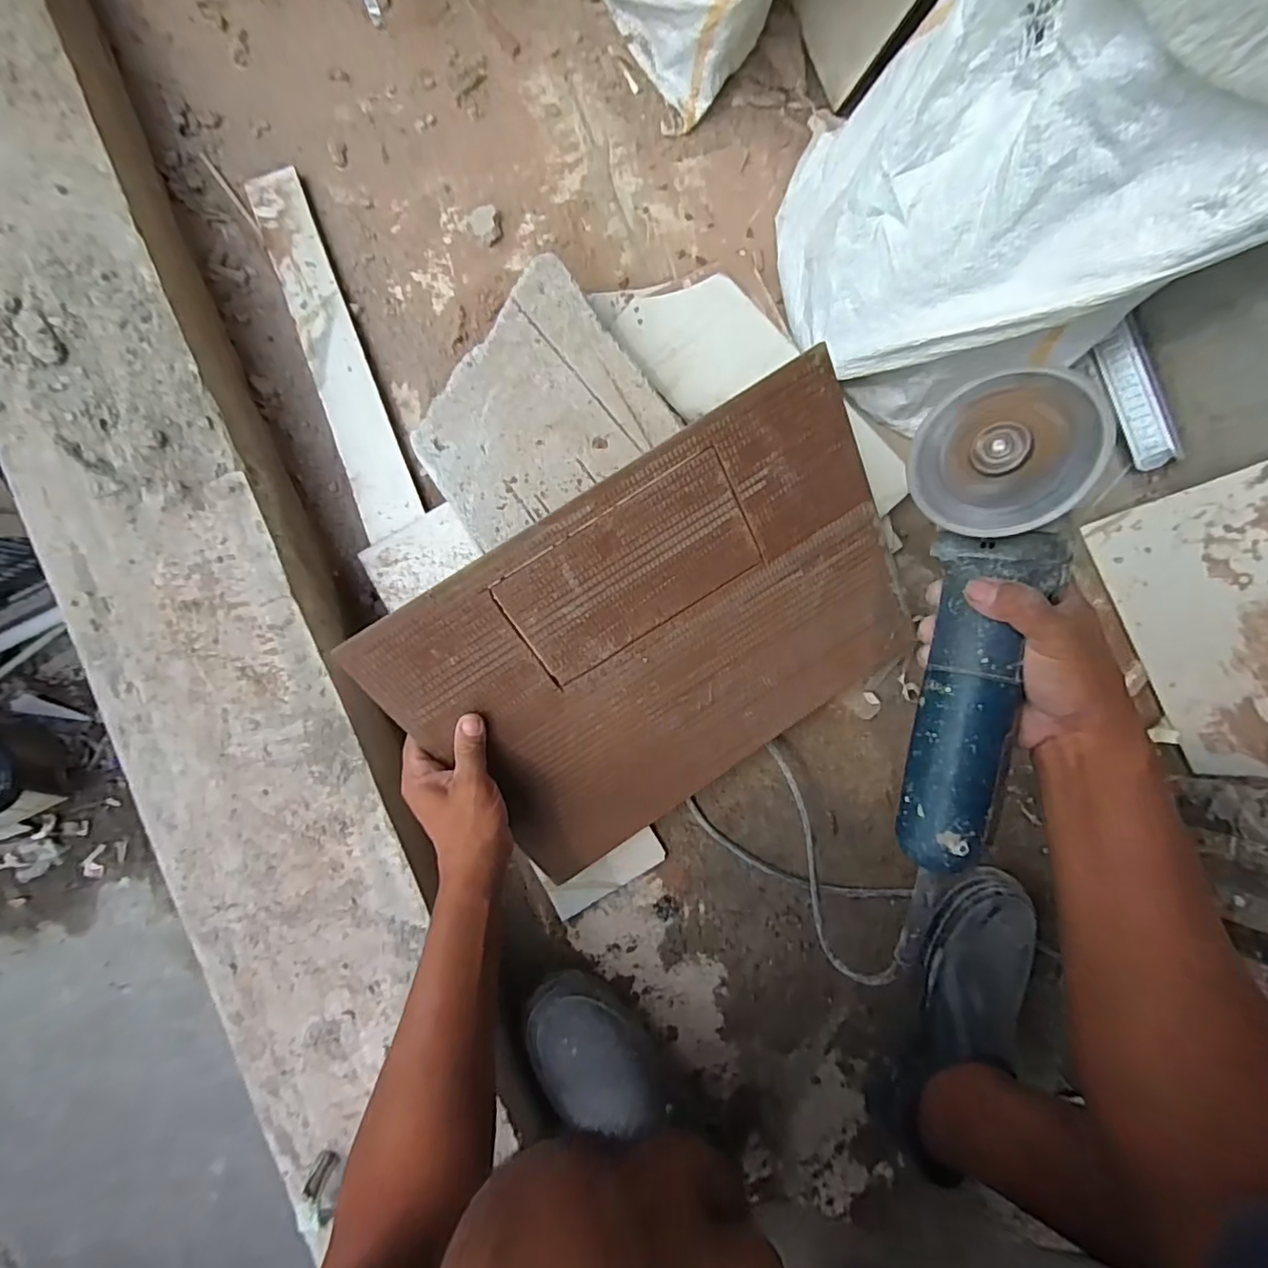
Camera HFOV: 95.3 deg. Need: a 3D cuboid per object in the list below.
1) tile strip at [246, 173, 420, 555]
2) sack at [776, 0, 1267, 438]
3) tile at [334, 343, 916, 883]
[{"bbox_3d":[-0.285,-0.266,0.555,0.055,0.014,0.355,-20,89,-5],"label":"tile strip"},{"bbox_3d":[0.316,-0.346,0.384,0.293,0.372,0.276,-8,89,-3],"label":"sack"},{"bbox_3d":[0.037,0.021,0.471,0.389,0.011,0.307,-33,119,-1],"label":"tile"}]

